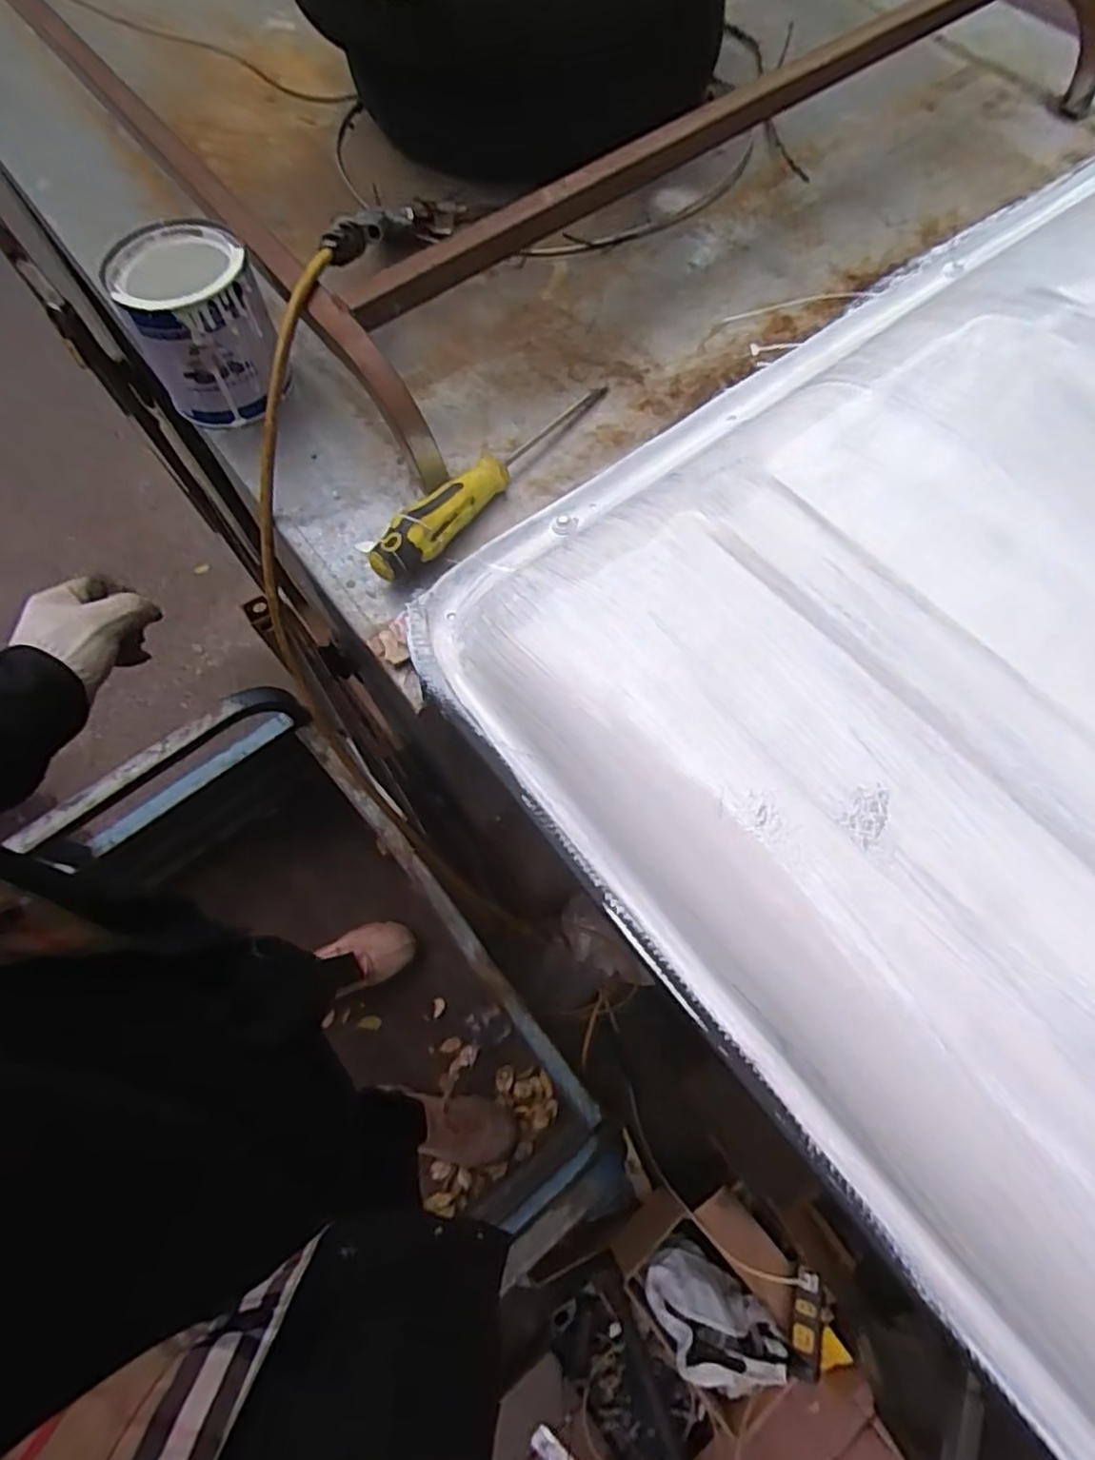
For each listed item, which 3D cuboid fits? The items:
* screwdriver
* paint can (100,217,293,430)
[{"bbox_3d":[-0.031,-0.174,0.464,0.028,0.039,0.222,39,74,12],"label":"screwdriver"},{"bbox_3d":[-0.237,-0.277,0.477,0.086,0.096,0.085,0,70,0],"label":"paint can"}]

